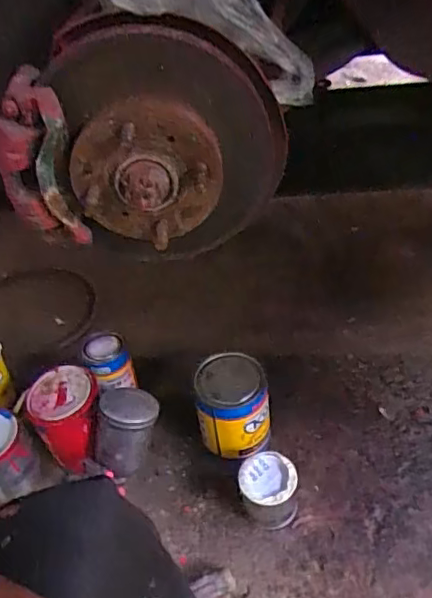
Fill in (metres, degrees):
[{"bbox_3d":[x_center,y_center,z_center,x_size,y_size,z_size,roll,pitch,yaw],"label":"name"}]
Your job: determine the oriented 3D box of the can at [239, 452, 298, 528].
[{"bbox_3d":[0.070,0.256,0.761,0.073,0.077,0.073,-3,42,2],"label":"can"}]

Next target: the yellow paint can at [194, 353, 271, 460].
[{"bbox_3d":[0.028,0.162,0.842,0.099,0.135,0.102,-3,42,2],"label":"yellow paint can"}]

